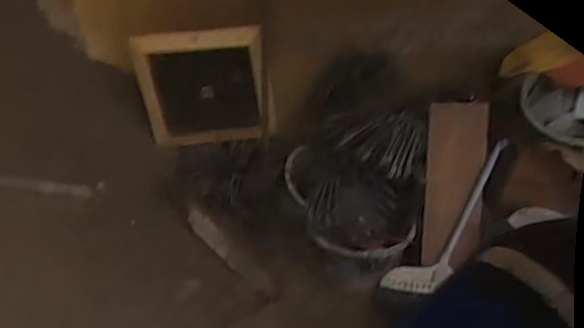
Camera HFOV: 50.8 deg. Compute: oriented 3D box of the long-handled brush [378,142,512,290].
[{"bbox_3d":[0.423,0.148,1.611,0.115,0.089,0.478,36,101,34],"label":"long-handled brush"}]

